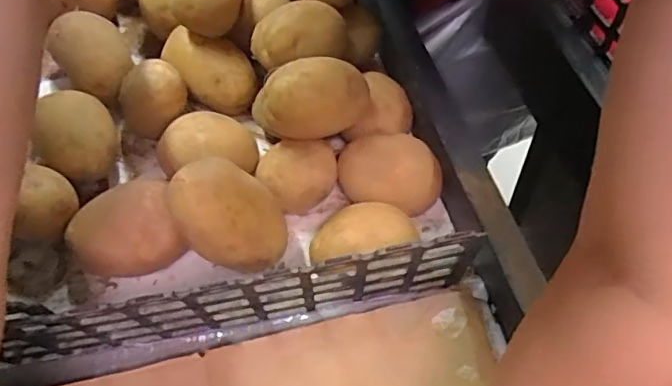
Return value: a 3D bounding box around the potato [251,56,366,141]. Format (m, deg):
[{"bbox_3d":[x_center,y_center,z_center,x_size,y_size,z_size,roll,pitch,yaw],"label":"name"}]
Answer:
[{"bbox_3d":[-0.019,-0.075,0.461,0.088,0.052,0.059,-5,60,4],"label":"potato"}]

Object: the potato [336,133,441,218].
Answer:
[{"bbox_3d":[0.043,-0.015,0.474,0.083,0.049,0.060,0,61,4],"label":"potato"}]

